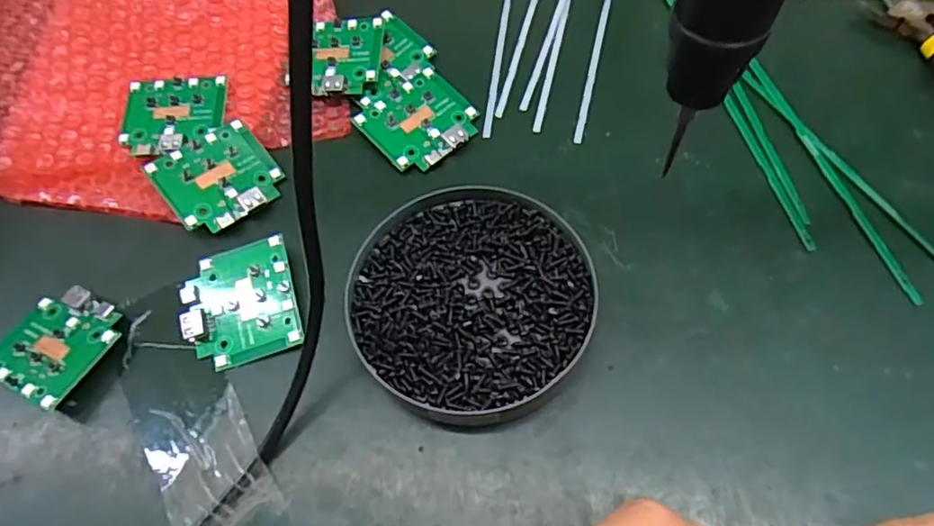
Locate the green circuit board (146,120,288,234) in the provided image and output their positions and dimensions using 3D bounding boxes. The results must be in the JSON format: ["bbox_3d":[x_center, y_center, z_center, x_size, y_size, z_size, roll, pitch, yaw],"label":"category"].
[{"bbox_3d":[-0.133,-0.047,0.331,0.058,0.009,0.052,-36,82,-26],"label":"green circuit board"}]

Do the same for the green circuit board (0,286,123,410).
[{"bbox_3d":[-0.200,0.039,0.299,0.055,0.012,0.053,22,65,15],"label":"green circuit board"}]

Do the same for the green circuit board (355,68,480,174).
[{"bbox_3d":[-0.027,-0.081,0.351,0.060,0.011,0.054,-37,65,-15],"label":"green circuit board"}]

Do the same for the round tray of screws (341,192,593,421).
[{"bbox_3d":[0.002,0.017,0.290,0.108,0.021,0.117,-2,62,3],"label":"round tray of screws"}]

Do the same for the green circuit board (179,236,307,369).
[{"bbox_3d":[-0.112,0.020,0.301,0.054,0.015,0.058,-15,62,-4],"label":"green circuit board"}]

